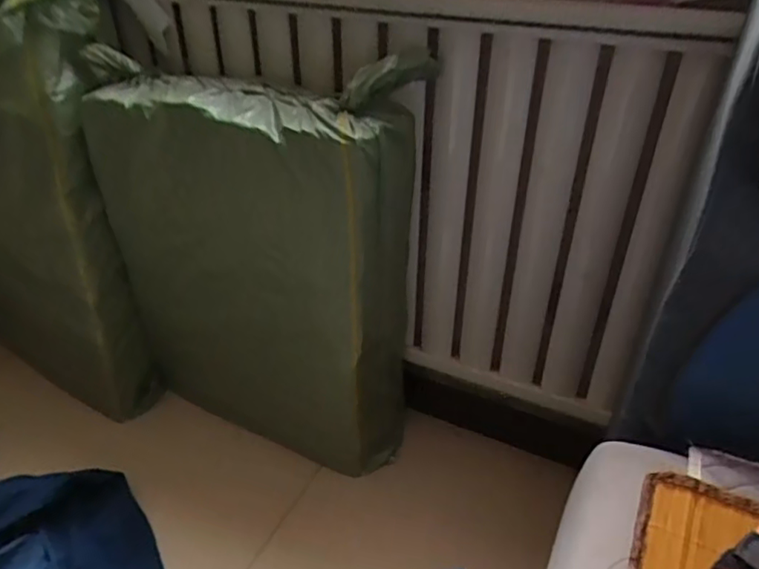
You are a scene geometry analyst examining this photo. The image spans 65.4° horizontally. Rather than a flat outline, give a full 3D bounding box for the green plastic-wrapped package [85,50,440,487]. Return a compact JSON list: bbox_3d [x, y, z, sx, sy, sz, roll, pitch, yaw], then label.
[{"bbox_3d":[-0.224,-0.003,1.026,0.525,0.715,0.185,10,32,15],"label":"green plastic-wrapped package"}]

